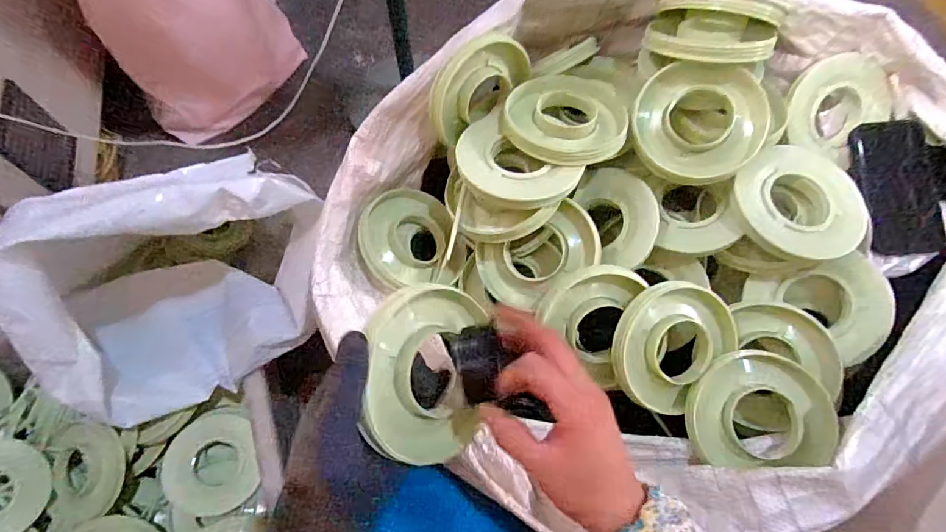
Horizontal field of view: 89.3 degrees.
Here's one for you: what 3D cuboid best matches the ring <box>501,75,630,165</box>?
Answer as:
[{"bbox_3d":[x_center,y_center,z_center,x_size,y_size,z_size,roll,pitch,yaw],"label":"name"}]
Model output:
[{"bbox_3d":[0.100,-0.161,0.520,0.129,0.021,0.127,0,63,-1],"label":"ring"}]

